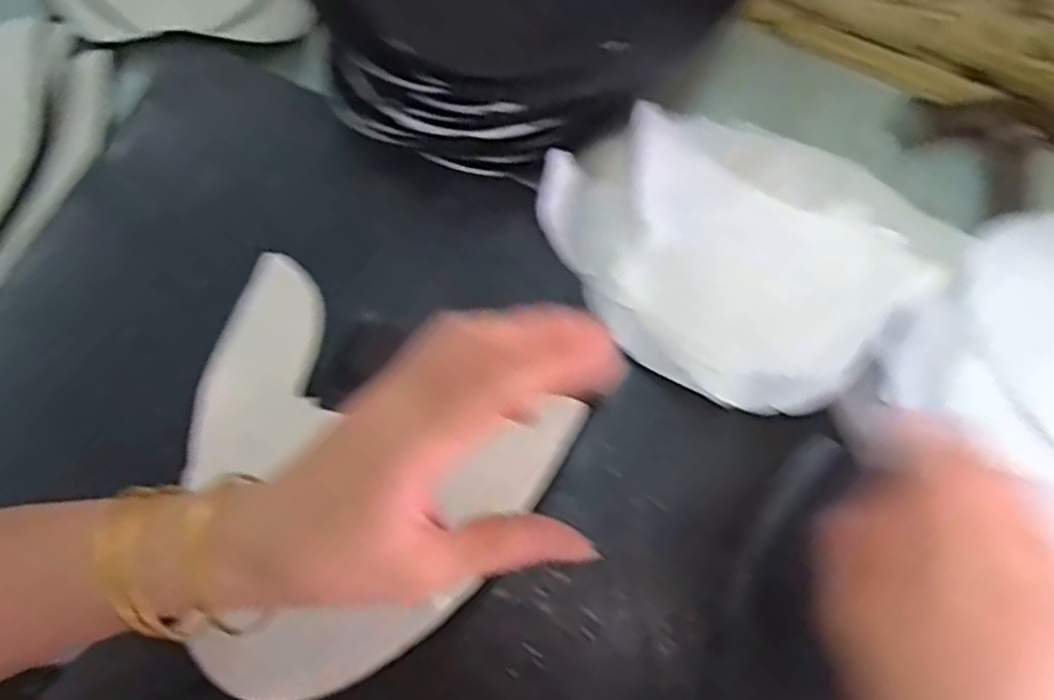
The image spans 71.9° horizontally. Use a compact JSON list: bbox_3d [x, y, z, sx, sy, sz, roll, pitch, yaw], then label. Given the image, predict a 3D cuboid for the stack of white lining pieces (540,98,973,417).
[{"bbox_3d":[0.110,-0.058,0.396,0.197,0.022,0.156,35,81,10],"label":"stack of white lining pieces"}]

